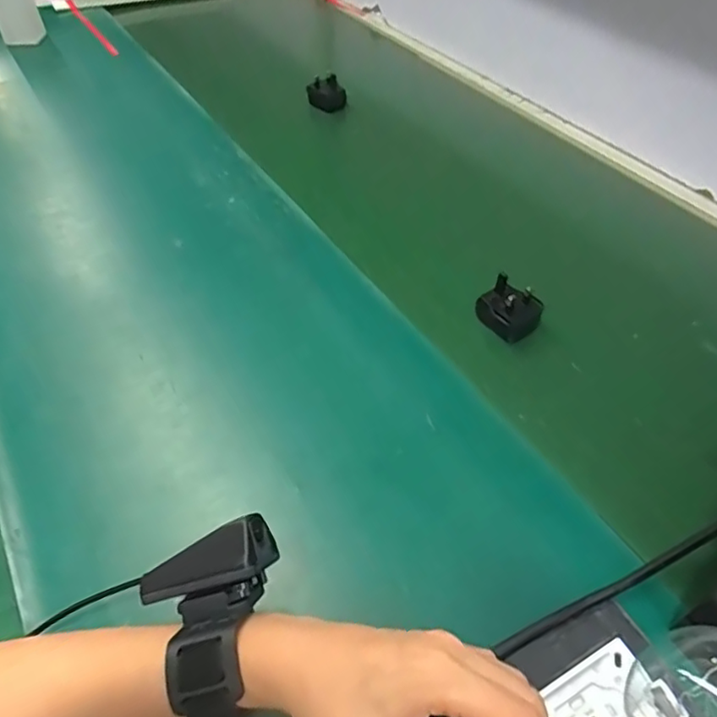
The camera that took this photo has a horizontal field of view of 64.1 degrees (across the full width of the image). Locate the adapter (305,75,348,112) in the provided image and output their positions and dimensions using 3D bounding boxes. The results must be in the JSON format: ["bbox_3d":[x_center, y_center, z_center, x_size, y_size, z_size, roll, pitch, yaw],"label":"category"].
[{"bbox_3d":[-0.045,-0.380,0.823,0.054,0.047,0.024,-3,48,-4],"label":"adapter"}]

